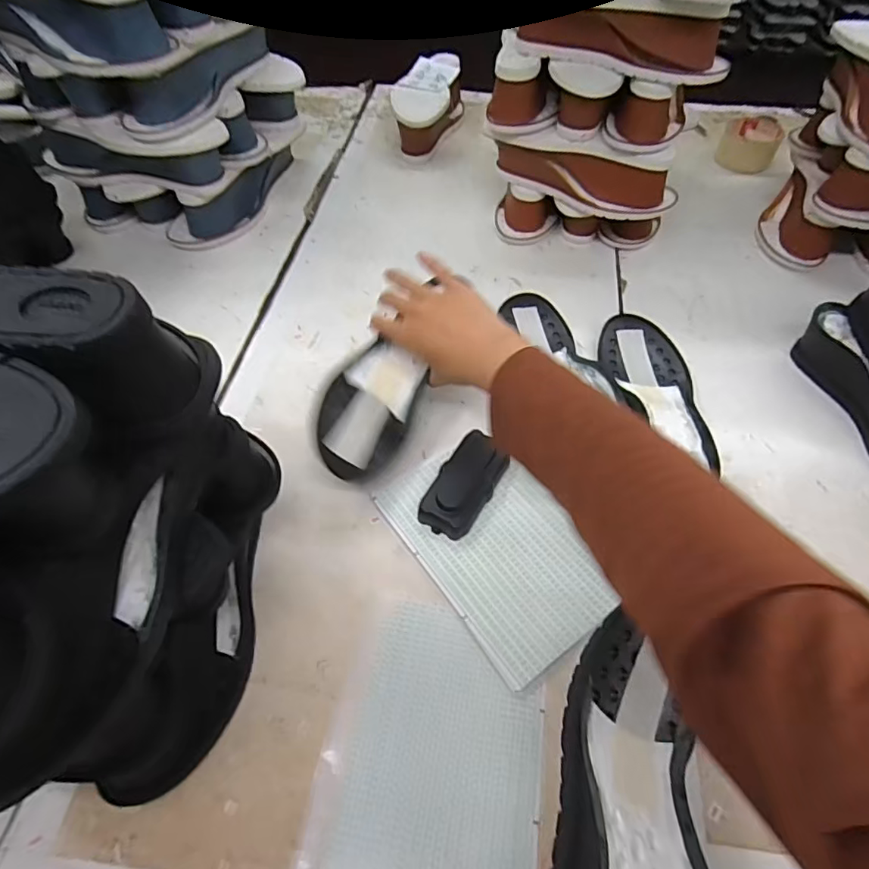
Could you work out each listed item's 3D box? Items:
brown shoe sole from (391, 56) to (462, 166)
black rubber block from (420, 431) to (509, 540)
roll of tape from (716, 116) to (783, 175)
[{"bbox_3d":[-0.010,-0.551,0.879,0.098,0.075,0.229,11,56,7],"label":"brown shoe sole"},{"bbox_3d":[0.029,0.043,0.487,0.052,0.029,0.105,27,59,18],"label":"black rubber block"},{"bbox_3d":[0.504,-0.466,0.843,0.085,0.043,0.097,23,58,15],"label":"roll of tape"}]

